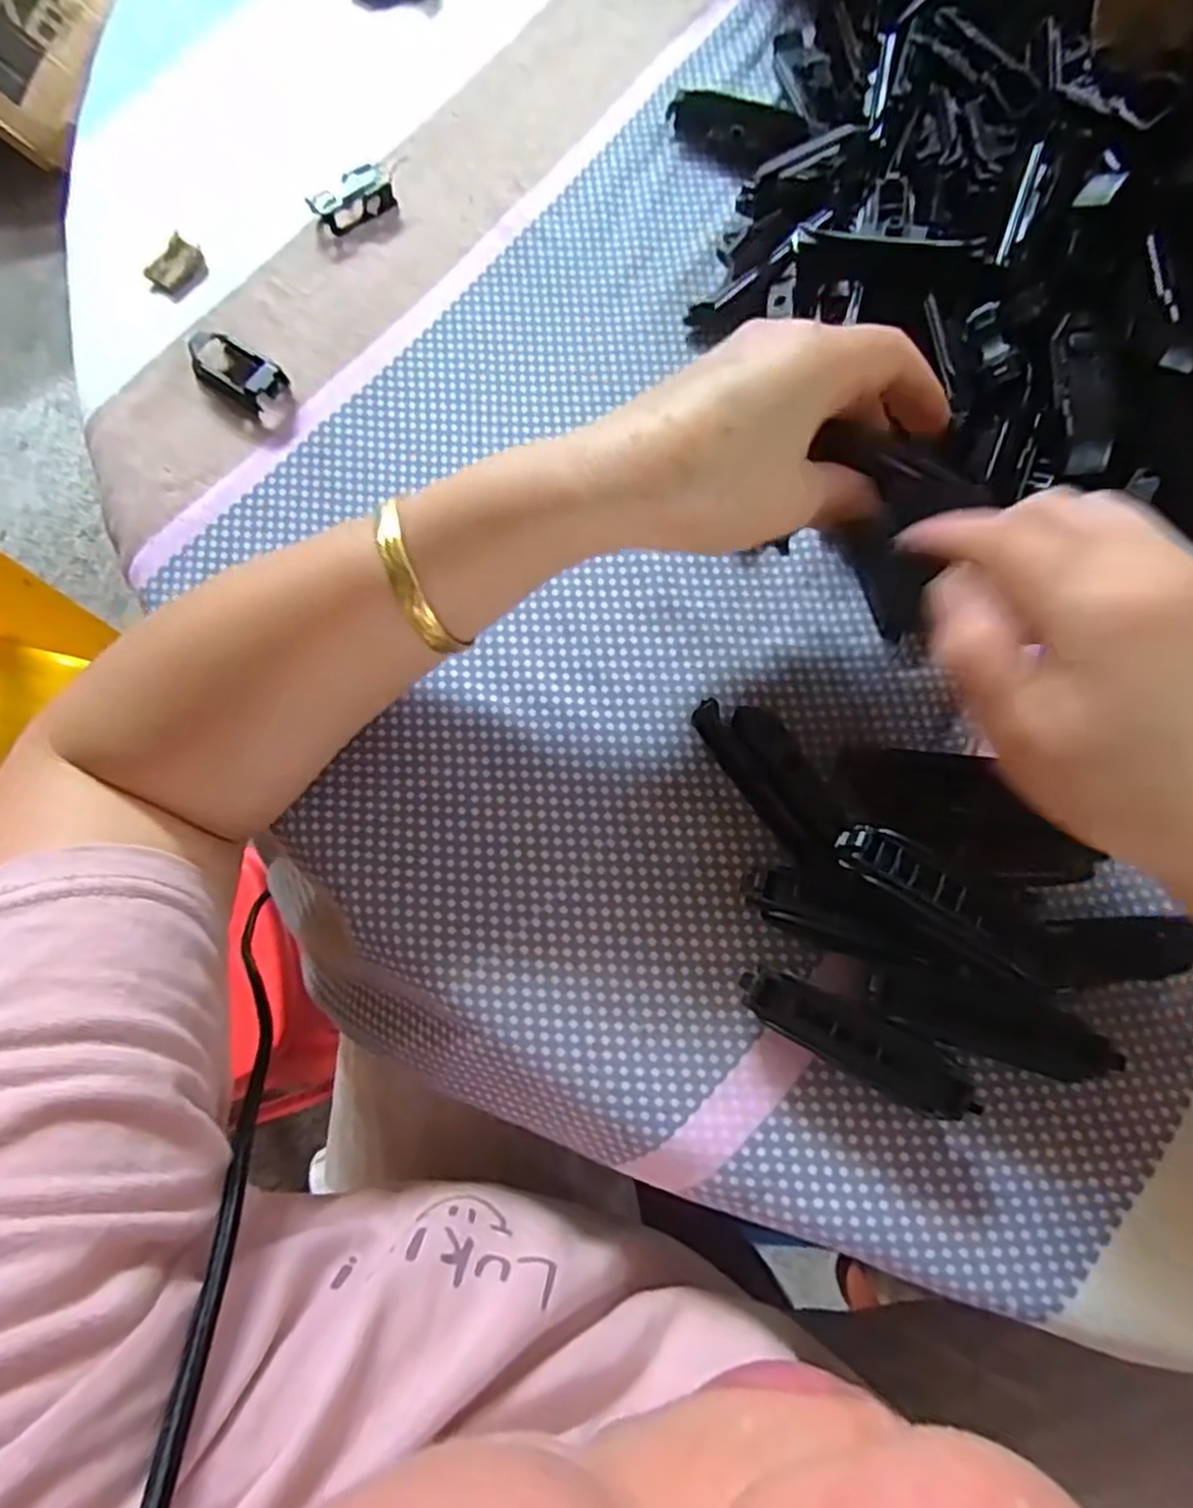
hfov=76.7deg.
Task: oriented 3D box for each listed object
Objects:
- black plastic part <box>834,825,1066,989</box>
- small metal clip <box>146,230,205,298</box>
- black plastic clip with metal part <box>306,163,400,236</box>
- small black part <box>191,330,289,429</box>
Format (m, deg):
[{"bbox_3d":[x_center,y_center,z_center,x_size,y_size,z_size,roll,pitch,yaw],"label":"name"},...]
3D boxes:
[{"bbox_3d":[0.115,0.048,0.240,0.080,0.011,0.021,31,78,10],"label":"black plastic part"},{"bbox_3d":[-0.199,-0.230,0.355,0.017,0.007,0.028,29,78,9],"label":"small metal clip"},{"bbox_3d":[-0.114,-0.265,0.360,0.043,0.013,0.020,-43,78,-9],"label":"black plastic clip with metal part"},{"bbox_3d":[-0.160,-0.171,0.336,0.053,0.015,0.022,38,79,11],"label":"small black part"}]

